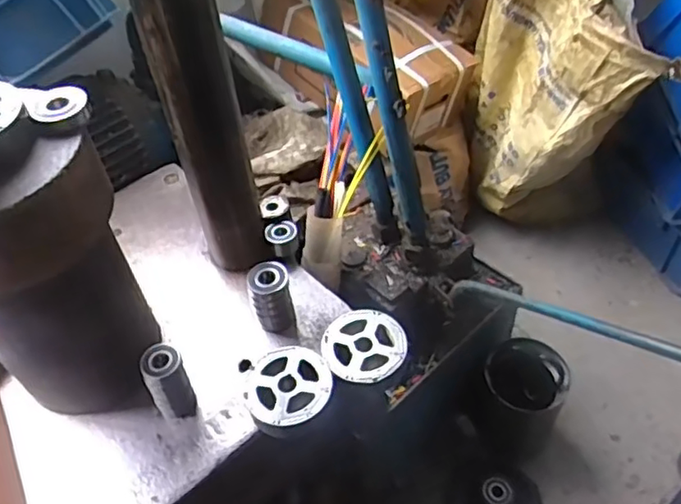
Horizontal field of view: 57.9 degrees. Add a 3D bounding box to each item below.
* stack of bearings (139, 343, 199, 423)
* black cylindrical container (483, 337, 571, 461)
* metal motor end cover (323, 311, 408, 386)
[{"bbox_3d":[-0.150,0.118,0.544,0.034,0.071,0.040,-21,50,-14],"label":"stack of bearings"},{"bbox_3d":[0.264,0.216,0.910,0.111,0.153,0.113,34,59,30],"label":"black cylindrical container"},{"bbox_3d":[0.021,0.086,0.572,0.077,0.009,0.077,-37,55,-25],"label":"metal motor end cover"}]

